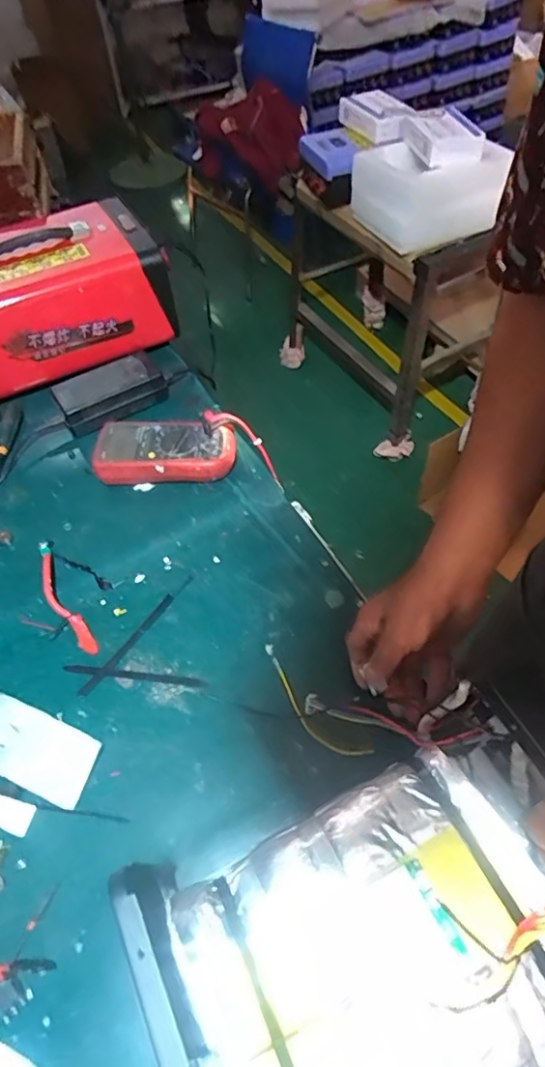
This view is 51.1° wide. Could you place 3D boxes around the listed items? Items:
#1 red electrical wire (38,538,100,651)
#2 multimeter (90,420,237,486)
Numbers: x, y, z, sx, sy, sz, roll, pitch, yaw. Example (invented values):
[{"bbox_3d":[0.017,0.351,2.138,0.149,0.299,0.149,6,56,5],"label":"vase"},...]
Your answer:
[{"bbox_3d":[-0.238,0.069,0.637,0.025,0.028,0.163,-28,57,-17],"label":"red electrical wire"},{"bbox_3d":[-0.137,-0.105,0.742,0.177,0.048,0.088,-2,54,2],"label":"multimeter"}]

